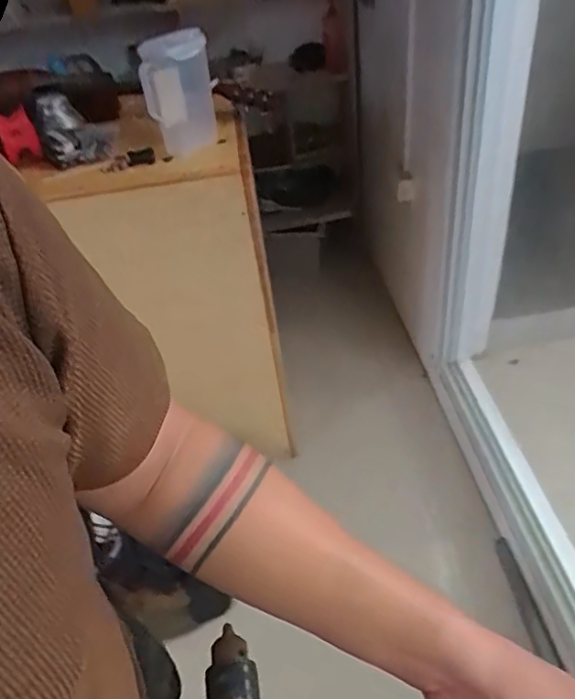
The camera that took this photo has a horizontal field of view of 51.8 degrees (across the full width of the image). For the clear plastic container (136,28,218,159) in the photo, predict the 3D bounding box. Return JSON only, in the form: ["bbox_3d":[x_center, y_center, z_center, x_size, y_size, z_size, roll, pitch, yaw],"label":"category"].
[{"bbox_3d":[-0.217,-0.510,1.195,0.134,0.224,0.106,-11,40,-4],"label":"clear plastic container"}]

